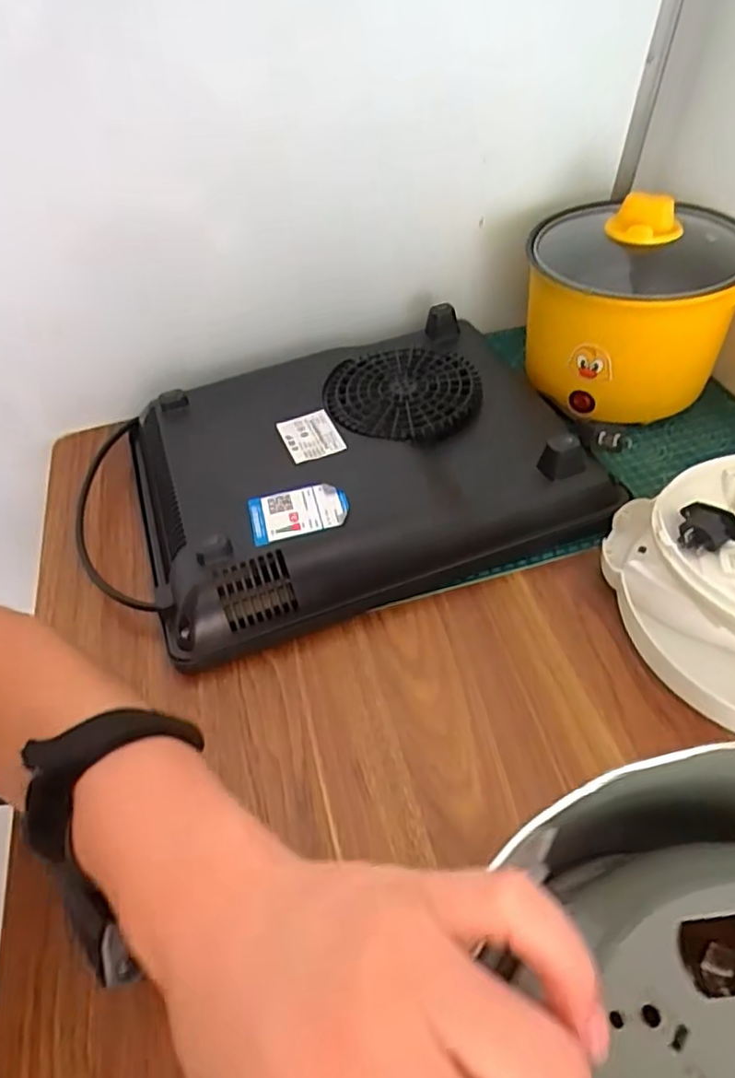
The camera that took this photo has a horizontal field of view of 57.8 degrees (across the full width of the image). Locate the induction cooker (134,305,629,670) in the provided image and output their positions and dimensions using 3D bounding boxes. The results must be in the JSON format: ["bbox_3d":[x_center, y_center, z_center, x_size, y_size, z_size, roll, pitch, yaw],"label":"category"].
[{"bbox_3d":[-0.014,-0.066,0.527,0.324,0.069,0.257,-17,48,-10],"label":"induction cooker"}]

